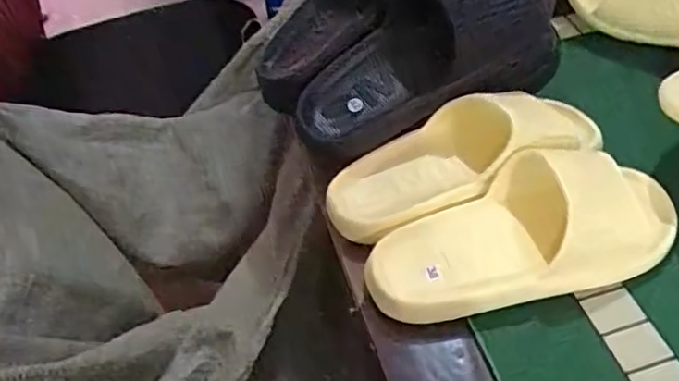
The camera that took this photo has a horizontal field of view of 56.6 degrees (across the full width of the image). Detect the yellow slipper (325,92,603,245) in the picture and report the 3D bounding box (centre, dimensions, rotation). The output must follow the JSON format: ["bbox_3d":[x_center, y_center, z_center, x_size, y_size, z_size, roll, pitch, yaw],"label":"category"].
[{"bbox_3d":[0.111,-0.035,0.530,0.250,0.060,0.090,-17,47,-10],"label":"yellow slipper"}]

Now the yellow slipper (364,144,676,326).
[{"bbox_3d":[0.142,0.028,0.475,0.249,0.065,0.100,-15,47,-8],"label":"yellow slipper"}]

